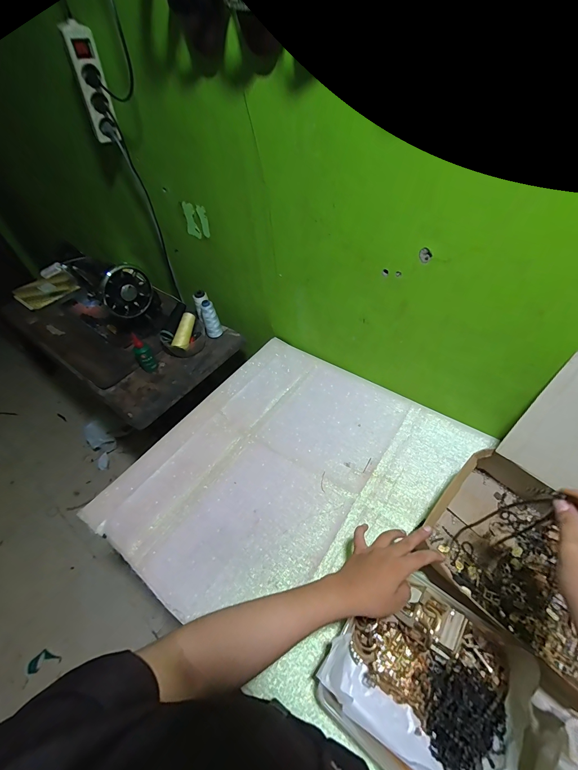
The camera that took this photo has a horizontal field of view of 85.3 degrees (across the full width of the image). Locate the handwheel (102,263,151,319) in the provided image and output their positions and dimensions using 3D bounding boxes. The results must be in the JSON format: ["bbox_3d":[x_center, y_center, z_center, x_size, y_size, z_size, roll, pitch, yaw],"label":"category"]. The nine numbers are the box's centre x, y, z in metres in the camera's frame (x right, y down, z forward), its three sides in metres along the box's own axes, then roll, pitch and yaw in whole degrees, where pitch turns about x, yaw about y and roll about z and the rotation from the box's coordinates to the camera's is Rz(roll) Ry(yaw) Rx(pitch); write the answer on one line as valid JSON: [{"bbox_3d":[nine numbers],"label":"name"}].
[{"bbox_3d":[-0.424,-0.246,0.828,0.040,0.133,0.123,16,53,17],"label":"handwheel"}]

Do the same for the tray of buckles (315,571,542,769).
[{"bbox_3d":[0.167,0.376,0.407,0.203,0.082,0.204,27,58,26],"label":"tray of buckles"}]

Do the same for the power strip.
[{"bbox_3d":[-0.390,-0.590,0.632,0.054,0.202,0.033,-38,77,-23],"label":"power strip"}]

